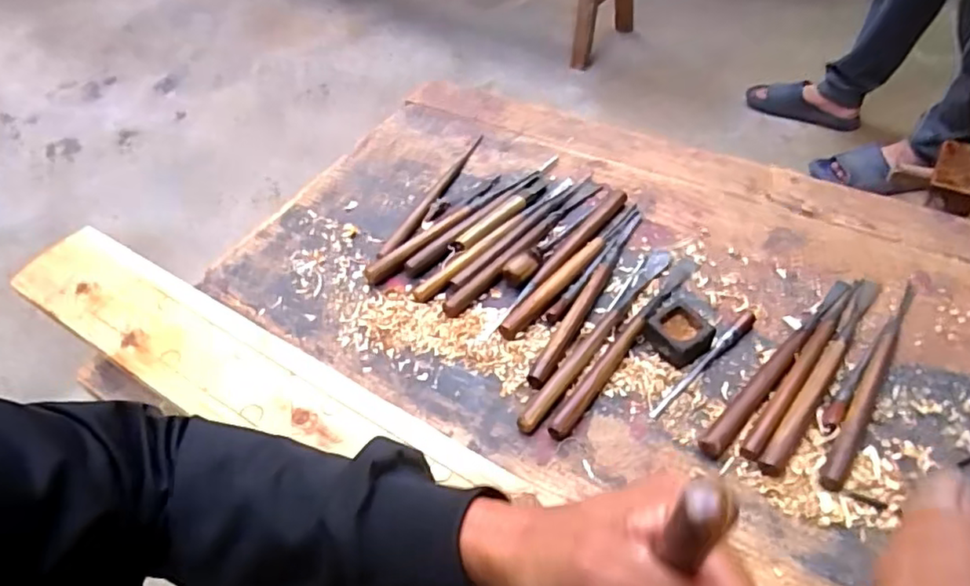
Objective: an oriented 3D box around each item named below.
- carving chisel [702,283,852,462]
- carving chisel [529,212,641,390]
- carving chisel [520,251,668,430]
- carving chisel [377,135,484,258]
[{"bbox_3d":[0.263,0.056,0.552,0.021,0.015,0.246,34,58,30],"label":"carving chisel"},{"bbox_3d":[0.106,-0.005,0.622,0.020,0.012,0.258,21,52,22],"label":"carving chisel"},{"bbox_3d":[0.111,0.034,0.589,0.021,0.012,0.260,28,55,26],"label":"carving chisel"},{"bbox_3d":[-0.060,-0.121,0.746,0.021,0.010,0.241,16,51,17],"label":"carving chisel"}]

